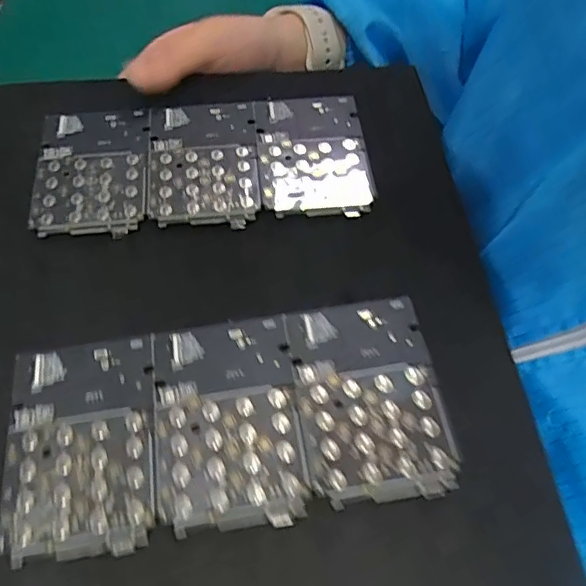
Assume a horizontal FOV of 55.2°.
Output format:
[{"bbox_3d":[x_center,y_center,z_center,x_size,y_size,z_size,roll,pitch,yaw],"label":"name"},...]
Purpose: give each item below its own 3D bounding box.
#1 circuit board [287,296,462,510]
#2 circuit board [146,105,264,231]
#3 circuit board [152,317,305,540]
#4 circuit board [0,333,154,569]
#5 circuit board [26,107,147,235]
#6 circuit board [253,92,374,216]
[{"bbox_3d":[0.029,0.039,0.221,0.055,0.004,0.081,-5,60,-7],"label":"circuit board"},{"bbox_3d":[-0.045,-0.067,0.282,0.054,0.004,0.075,-3,60,-6],"label":"circuit board"},{"bbox_3d":[-0.026,0.047,0.217,0.054,0.004,0.080,-5,60,-7],"label":"circuit board"},{"bbox_3d":[-0.081,0.056,0.213,0.054,0.004,0.080,-4,60,-7],"label":"circuit board"},{"bbox_3d":[-0.100,-0.063,0.280,0.055,0.004,0.079,-3,60,-6],"label":"circuit board"},{"bbox_3d":[0.010,-0.071,0.287,0.053,0.006,0.077,-4,60,-6],"label":"circuit board"}]

